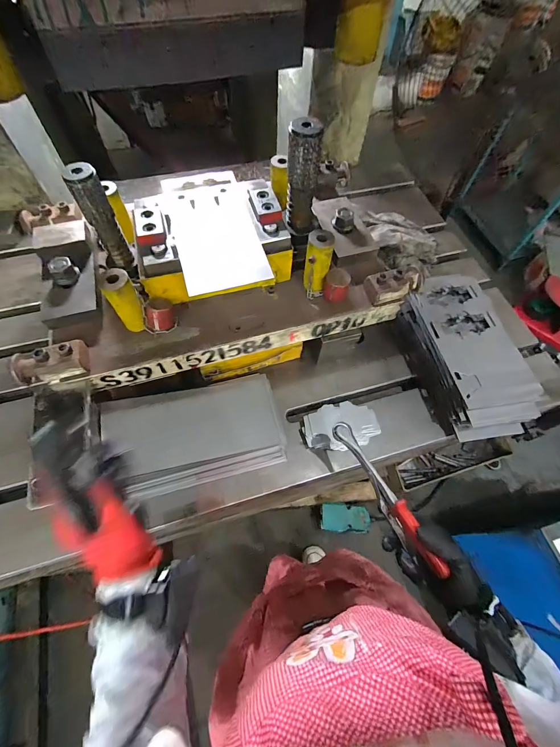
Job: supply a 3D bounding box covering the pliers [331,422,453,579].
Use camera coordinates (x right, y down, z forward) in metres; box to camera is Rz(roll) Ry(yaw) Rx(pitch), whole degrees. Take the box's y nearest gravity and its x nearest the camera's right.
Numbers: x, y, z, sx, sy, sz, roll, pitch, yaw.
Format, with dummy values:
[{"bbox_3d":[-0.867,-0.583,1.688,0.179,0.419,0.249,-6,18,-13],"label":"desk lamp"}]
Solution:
[{"bbox_3d":[0.137,0.159,0.435,0.023,0.043,0.213,-25,63,-14],"label":"pliers"}]

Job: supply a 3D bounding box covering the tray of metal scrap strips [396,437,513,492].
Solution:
[{"bbox_3d":[0.427,0.222,0.807,0.306,0.072,0.079,-11,63,-7],"label":"tray of metal scrap strips"}]

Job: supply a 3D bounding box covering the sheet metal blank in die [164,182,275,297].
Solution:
[{"bbox_3d":[-0.096,-0.214,0.490,0.124,0.009,0.208,-13,66,-8],"label":"sheet metal blank in die"}]

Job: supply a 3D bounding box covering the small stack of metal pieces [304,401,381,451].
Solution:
[{"bbox_3d":[0.108,0.090,0.561,0.129,0.026,0.077,-9,63,-6],"label":"small stack of metal pieces"}]

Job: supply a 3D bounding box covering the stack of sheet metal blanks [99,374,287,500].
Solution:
[{"bbox_3d":[-0.126,0.095,0.513,0.259,0.030,0.151,-11,81,-17],"label":"stack of sheet metal blanks"}]

